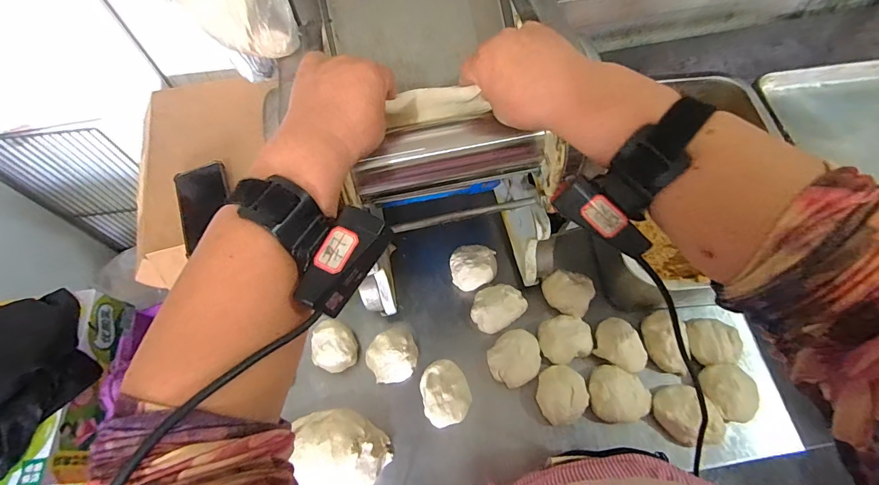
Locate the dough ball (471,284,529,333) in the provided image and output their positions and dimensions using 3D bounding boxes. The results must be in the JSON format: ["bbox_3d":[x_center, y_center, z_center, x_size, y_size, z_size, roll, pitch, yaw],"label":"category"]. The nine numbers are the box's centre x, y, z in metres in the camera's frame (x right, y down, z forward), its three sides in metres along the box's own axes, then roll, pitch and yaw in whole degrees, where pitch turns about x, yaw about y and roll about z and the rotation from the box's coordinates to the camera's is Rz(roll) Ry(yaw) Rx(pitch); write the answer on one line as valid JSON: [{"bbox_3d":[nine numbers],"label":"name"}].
[{"bbox_3d":[0.088,0.098,0.616,0.079,0.031,0.060,-25,62,-10],"label":"dough ball"}]

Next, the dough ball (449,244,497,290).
[{"bbox_3d":[0.054,0.041,0.646,0.071,0.039,0.068,-2,61,3],"label":"dough ball"}]

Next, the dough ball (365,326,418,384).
[{"bbox_3d":[-0.068,0.164,0.592,0.071,0.036,0.070,-2,61,3],"label":"dough ball"}]

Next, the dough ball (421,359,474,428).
[{"bbox_3d":[0.009,0.206,0.564,0.066,0.034,0.084,-13,61,-3],"label":"dough ball"}]

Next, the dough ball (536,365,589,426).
[{"bbox_3d":[0.165,0.202,0.549,0.070,0.044,0.069,-2,61,3],"label":"dough ball"}]

